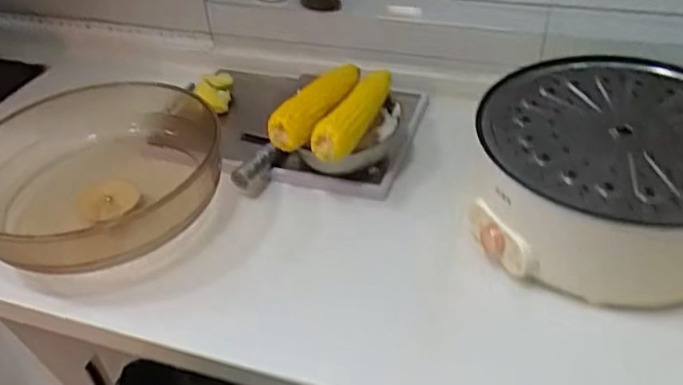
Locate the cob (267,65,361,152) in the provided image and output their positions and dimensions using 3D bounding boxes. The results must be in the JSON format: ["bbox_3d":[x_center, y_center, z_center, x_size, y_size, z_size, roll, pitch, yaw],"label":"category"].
[{"bbox_3d":[-0.030,-0.125,0.859,0.058,0.045,0.176,17,44,23],"label":"cob"}]

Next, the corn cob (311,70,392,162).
[{"bbox_3d":[0.026,-0.104,0.840,0.052,0.050,0.179,19,45,25],"label":"corn cob"}]

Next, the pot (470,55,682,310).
[{"bbox_3d":[0.335,-0.024,0.766,0.313,0.146,0.310,-2,40,2],"label":"pot"}]

